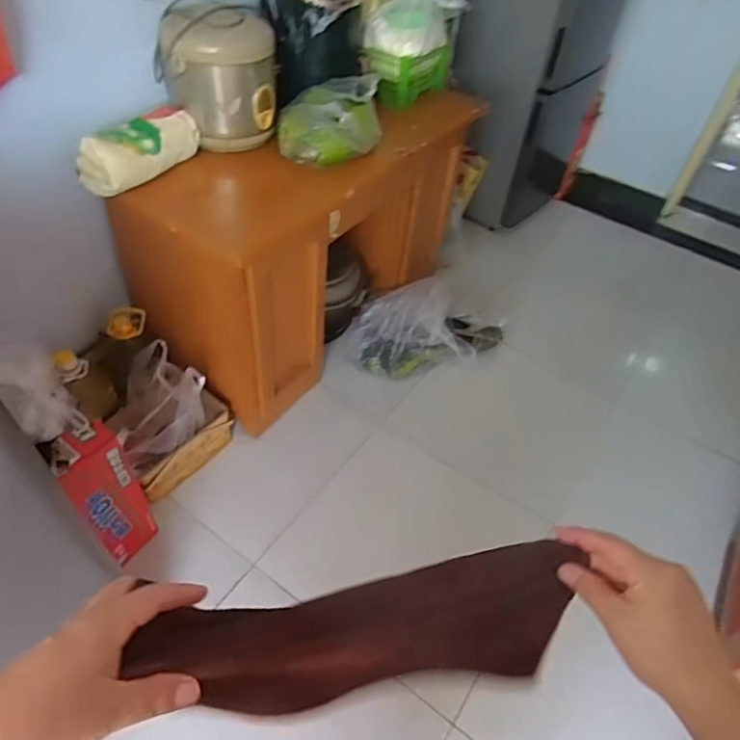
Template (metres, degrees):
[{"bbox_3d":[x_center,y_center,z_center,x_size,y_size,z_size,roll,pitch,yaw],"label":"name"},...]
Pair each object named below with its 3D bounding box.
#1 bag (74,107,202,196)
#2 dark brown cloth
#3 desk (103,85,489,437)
[{"bbox_3d":[-0.521,-0.509,1.233,0.131,0.101,0.286,28,50,18],"label":"bag"},{"bbox_3d":[0.001,0.208,0.428,0.307,0.171,0.057,-4,48,-10],"label":"dark brown cloth"},{"bbox_3d":[-0.164,-0.434,1.724,0.452,0.687,1.089,31,51,20],"label":"desk"}]

